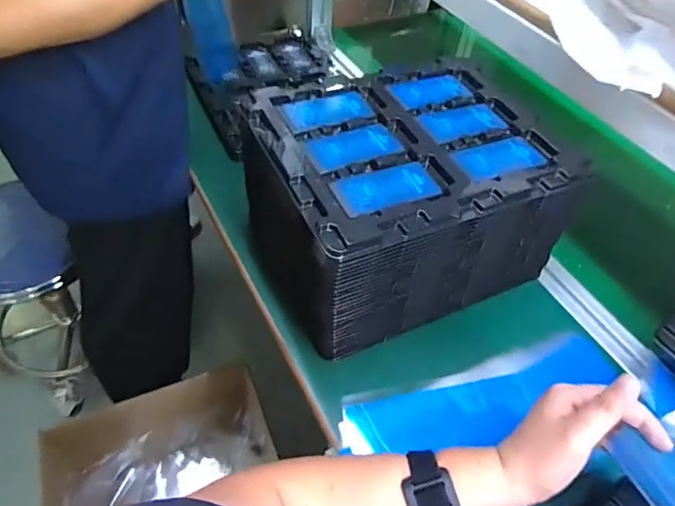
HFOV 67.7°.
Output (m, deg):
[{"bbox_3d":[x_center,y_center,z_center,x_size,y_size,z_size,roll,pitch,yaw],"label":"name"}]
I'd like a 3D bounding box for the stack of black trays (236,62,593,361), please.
[{"bbox_3d":[0.069,-0.058,0.535,0.271,0.162,0.211,-19,55,-20],"label":"stack of black trays"}]

